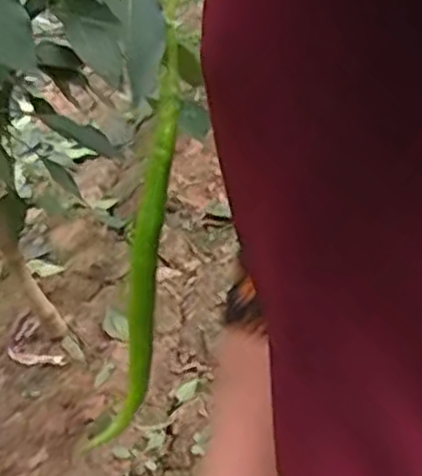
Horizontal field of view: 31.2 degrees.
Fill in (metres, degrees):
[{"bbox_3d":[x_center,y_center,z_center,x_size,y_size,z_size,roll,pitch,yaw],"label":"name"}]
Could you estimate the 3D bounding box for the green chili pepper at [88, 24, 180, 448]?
[{"bbox_3d":[-0.033,0.008,0.378,0.018,0.208,0.013,17,16,32],"label":"green chili pepper"}]

